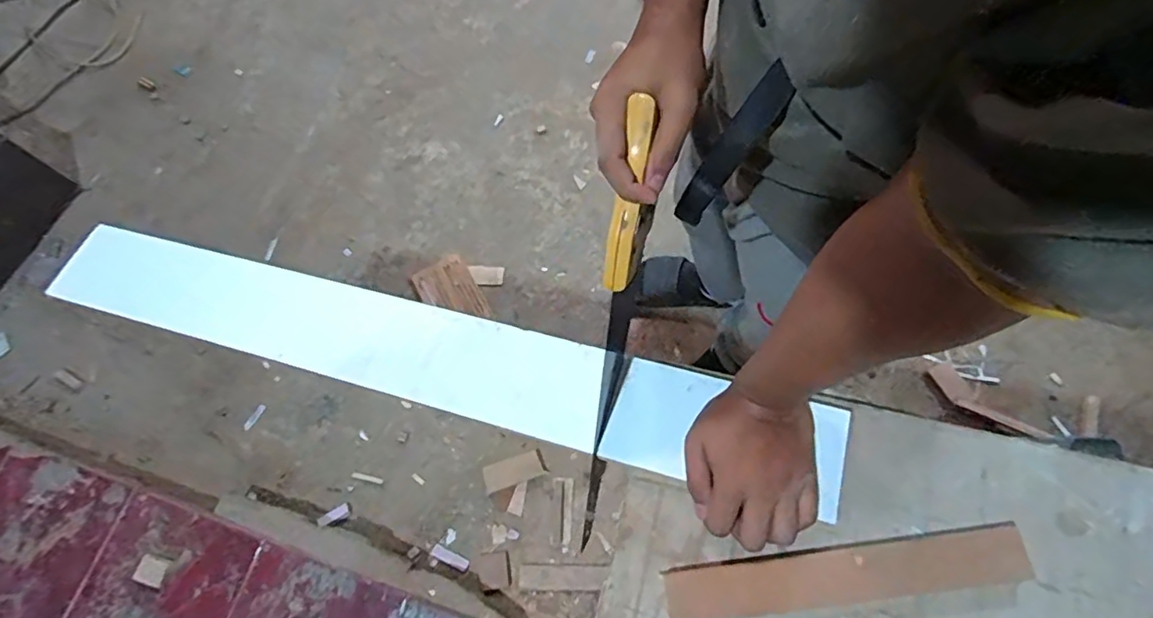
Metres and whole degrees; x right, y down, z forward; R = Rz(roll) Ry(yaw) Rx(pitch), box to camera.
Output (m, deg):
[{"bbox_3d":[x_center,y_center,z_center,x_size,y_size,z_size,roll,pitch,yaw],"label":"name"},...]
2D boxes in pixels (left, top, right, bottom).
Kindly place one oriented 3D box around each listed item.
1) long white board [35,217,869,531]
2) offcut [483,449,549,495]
[{"bbox_3d":[-0.173,0.038,0.576,0.827,0.014,0.096,13,71,13],"label":"long white board"},{"bbox_3d":[-0.130,0.334,1.189,0.122,0.009,0.056,-18,82,-9],"label":"offcut"}]

